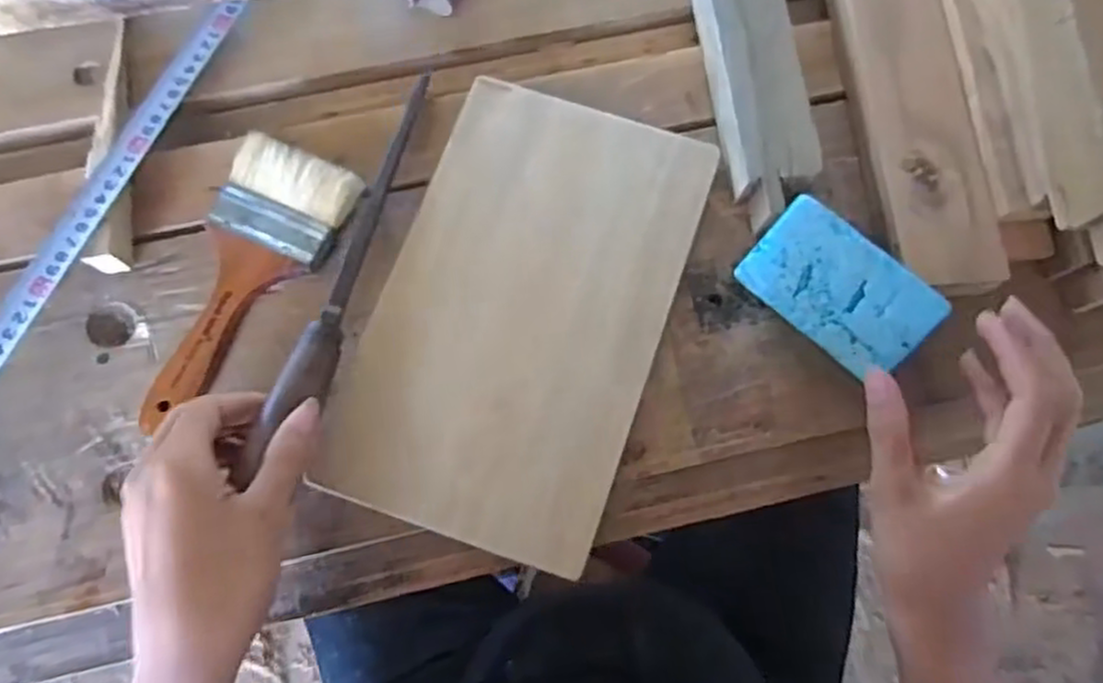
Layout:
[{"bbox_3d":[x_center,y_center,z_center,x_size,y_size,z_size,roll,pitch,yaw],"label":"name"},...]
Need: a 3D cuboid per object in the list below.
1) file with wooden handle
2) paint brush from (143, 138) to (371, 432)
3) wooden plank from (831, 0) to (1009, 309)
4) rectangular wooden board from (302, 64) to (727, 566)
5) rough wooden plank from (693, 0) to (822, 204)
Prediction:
[{"bbox_3d":[-0.117,-0.045,0.418,0.026,0.024,0.256,14,67,3],"label":"file with wooden handle"},{"bbox_3d":[-0.185,-0.037,0.429,0.075,0.015,0.174,27,78,6],"label":"paint brush"},{"bbox_3d":[0.213,-0.190,0.455,0.063,0.020,0.331,-7,76,-2],"label":"wooden plank"},{"bbox_3d":[-0.021,-0.023,0.421,0.167,0.012,0.260,19,77,4],"label":"rectangular wooden board"},{"bbox_3d":[0.115,-0.232,0.465,0.047,0.030,0.290,-8,76,-2],"label":"rough wooden plank"}]

